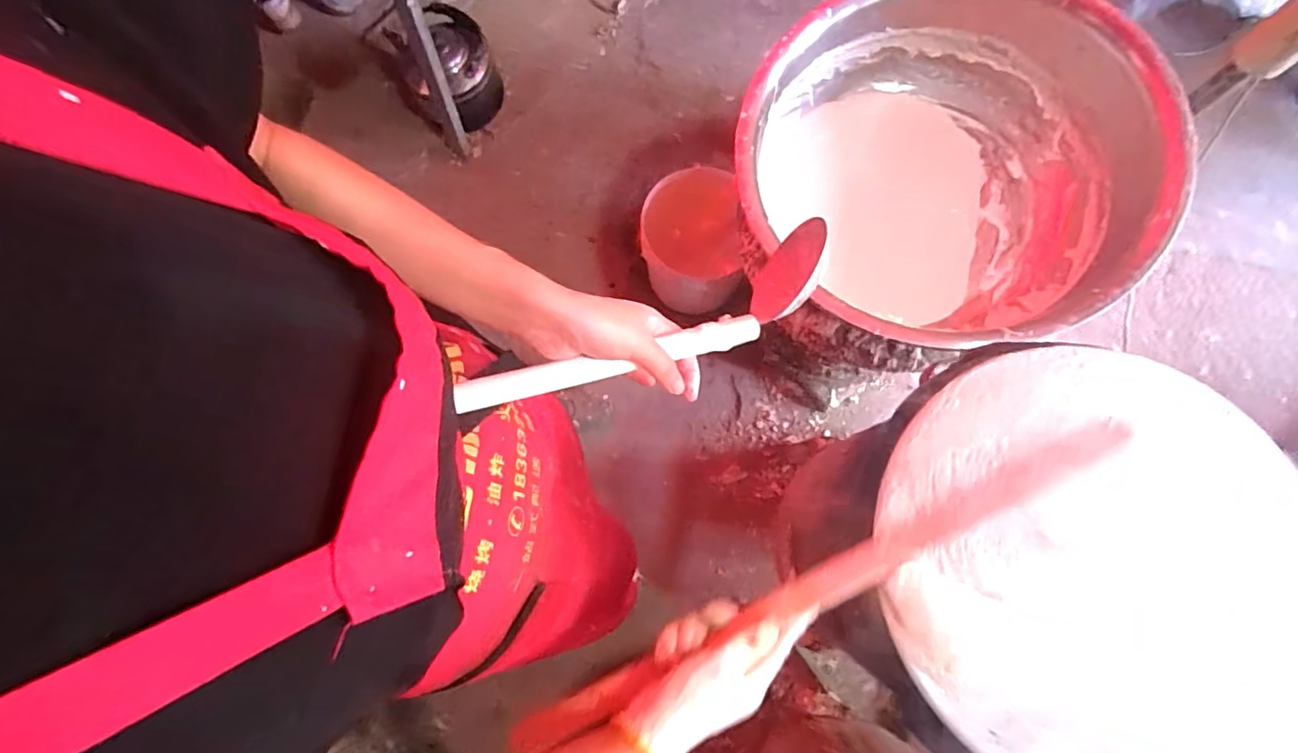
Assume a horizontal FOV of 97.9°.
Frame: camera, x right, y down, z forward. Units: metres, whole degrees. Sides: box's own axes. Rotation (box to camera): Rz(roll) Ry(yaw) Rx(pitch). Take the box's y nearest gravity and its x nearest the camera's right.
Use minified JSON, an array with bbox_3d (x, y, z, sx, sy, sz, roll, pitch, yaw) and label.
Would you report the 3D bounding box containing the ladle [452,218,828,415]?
[{"bbox_3d":[0.007,-0.040,0.430,0.319,0.069,0.073,-22,79,-16],"label":"ladle"}]

